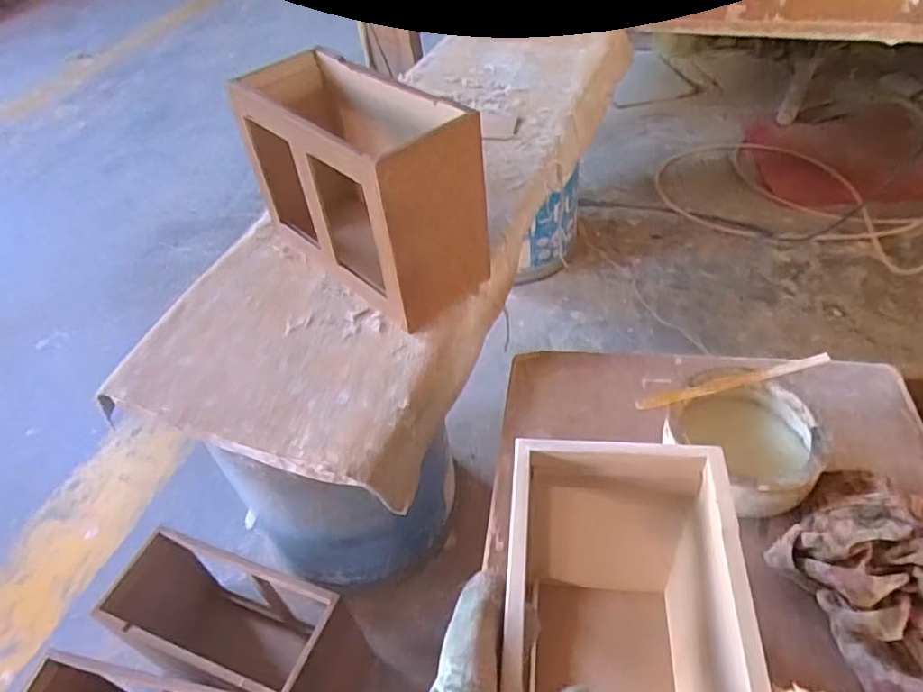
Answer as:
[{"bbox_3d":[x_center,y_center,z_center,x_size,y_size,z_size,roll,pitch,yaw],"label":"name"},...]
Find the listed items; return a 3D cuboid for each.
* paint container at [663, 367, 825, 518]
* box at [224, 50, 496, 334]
[{"bbox_3d":[0.260,0.090,0.570,0.130,0.078,0.127,-3,47,4],"label":"paint container"},{"bbox_3d":[-0.116,-0.184,0.720,0.131,0.221,0.284,-37,53,-25],"label":"box"}]

